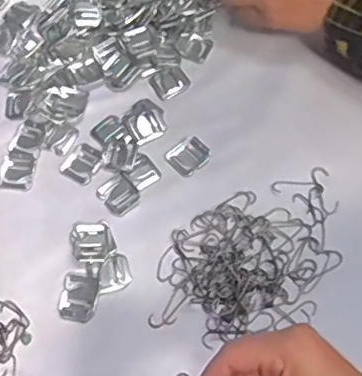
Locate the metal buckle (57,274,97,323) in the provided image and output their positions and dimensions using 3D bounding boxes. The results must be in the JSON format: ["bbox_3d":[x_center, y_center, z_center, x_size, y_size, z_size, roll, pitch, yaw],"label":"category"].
[{"bbox_3d":[-0.084,0.089,0.476,0.028,0.004,0.039,4,64,2],"label":"metal buckle"}]

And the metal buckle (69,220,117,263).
[{"bbox_3d":[-0.075,0.046,0.498,0.035,0.004,0.037,-14,65,-6],"label":"metal buckle"}]

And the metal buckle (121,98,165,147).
[{"bbox_3d":[-0.034,-0.064,0.556,0.038,0.005,0.043,-27,67,-13],"label":"metal buckle"}]

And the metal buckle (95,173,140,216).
[{"bbox_3d":[-0.055,0.006,0.518,0.030,0.004,0.035,-38,70,-17],"label":"metal buckle"}]

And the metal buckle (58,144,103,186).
[{"bbox_3d":[-0.090,-0.023,0.534,0.033,0.004,0.036,30,68,14],"label":"metal buckle"}]

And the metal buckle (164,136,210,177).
[{"bbox_3d":[0.008,-0.030,0.539,0.038,0.004,0.032,-37,69,-16],"label":"metal buckle"}]

